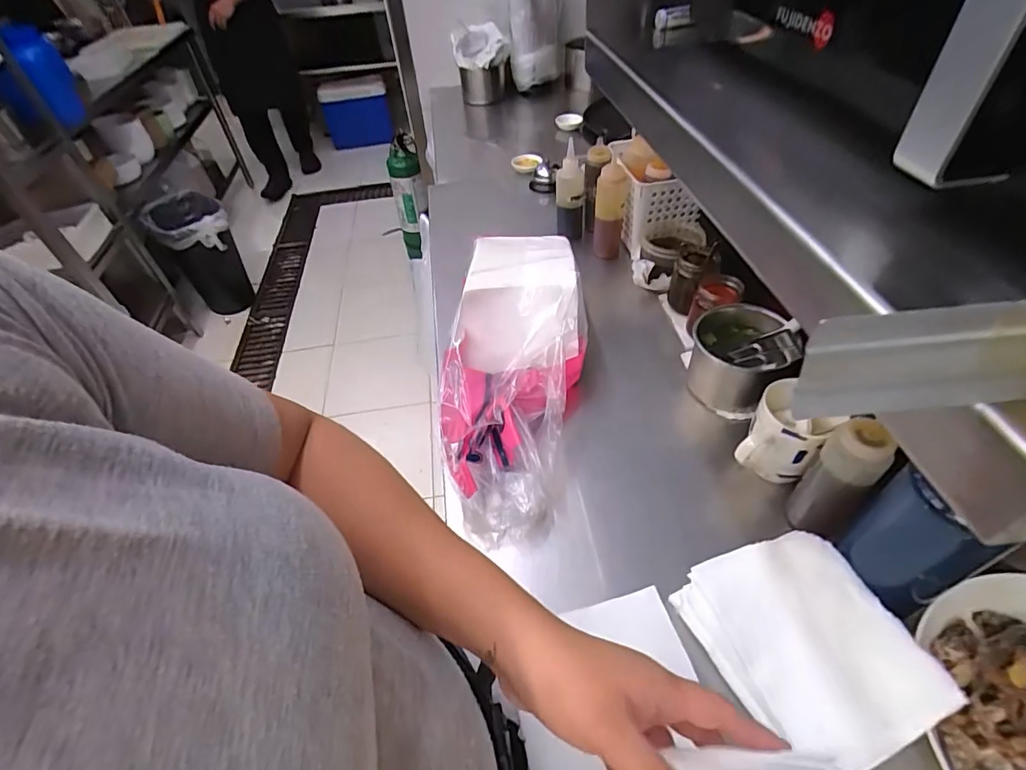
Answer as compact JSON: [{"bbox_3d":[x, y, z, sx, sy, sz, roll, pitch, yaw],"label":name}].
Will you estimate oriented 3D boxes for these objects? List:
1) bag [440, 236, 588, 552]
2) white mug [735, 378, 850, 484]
[{"bbox_3d":[0.006,-0.035,0.653,0.169,0.136,0.444,2,61,6],"label":"bag"},{"bbox_3d":[0.290,0.058,0.527,0.074,0.102,0.094,25,54,25],"label":"white mug"}]

